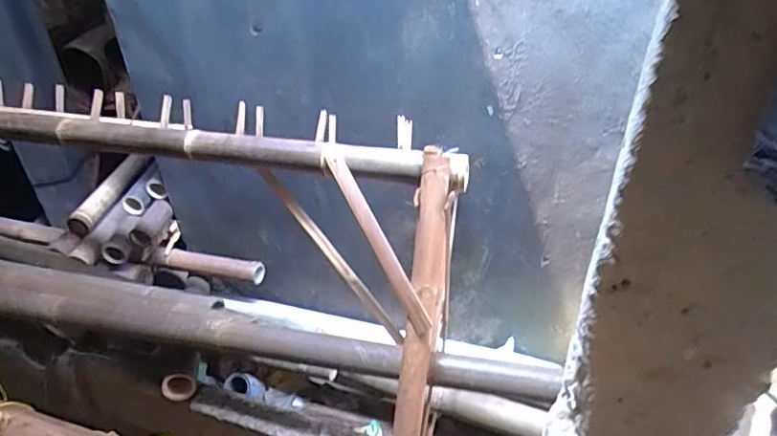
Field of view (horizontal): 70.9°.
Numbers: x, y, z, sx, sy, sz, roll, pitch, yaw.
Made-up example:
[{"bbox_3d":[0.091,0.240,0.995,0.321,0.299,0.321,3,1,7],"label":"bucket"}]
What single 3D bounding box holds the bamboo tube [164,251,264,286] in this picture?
[{"bbox_3d":[-0.552,0.152,1.734,0.327,0.054,0.069,8,37,11],"label":"bamboo tube"}]

